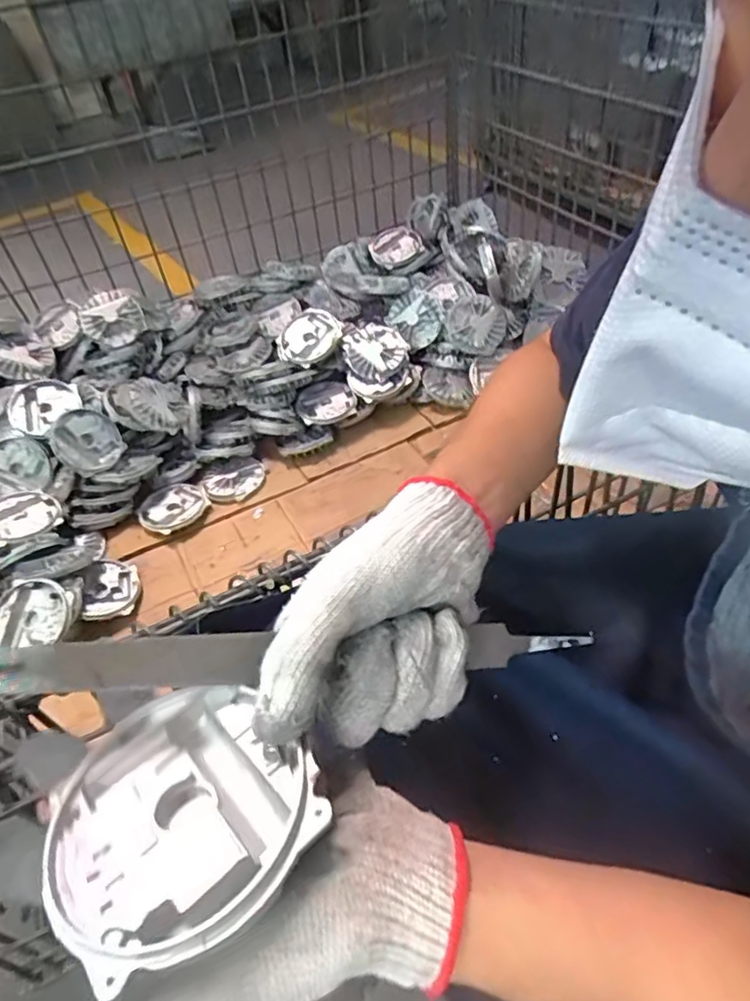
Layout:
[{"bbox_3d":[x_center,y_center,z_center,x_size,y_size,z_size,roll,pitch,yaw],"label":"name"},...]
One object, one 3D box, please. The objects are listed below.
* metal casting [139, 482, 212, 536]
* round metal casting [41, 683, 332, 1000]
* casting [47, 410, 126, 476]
[{"bbox_3d":[-0.343,0.009,1.021,0.106,0.017,0.091,-37,53,-25],"label":"metal casting"},{"bbox_3d":[-0.080,0.133,0.254,0.104,0.028,0.104,-10,34,7],"label":"round metal casting"},{"bbox_3d":[-0.485,-0.098,1.021,0.100,0.107,0.030,-48,15,-33],"label":"casting"}]

